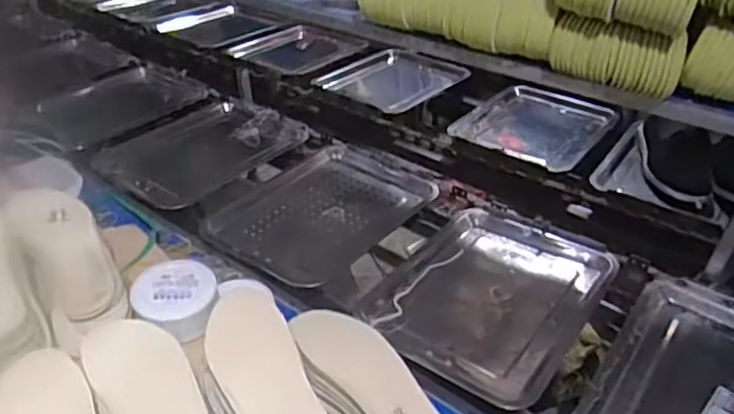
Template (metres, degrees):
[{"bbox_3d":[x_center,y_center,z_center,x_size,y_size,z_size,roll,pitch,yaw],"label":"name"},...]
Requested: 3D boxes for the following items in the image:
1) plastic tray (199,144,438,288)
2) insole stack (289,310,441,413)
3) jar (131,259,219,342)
[{"bbox_3d":[-0.082,-0.002,1.037,0.266,0.027,0.356,23,39,27],"label":"plastic tray"},{"bbox_3d":[0.010,0.218,0.664,0.106,0.076,0.262,-16,39,-25],"label":"insole stack"},{"bbox_3d":[-0.241,0.122,0.763,0.100,0.060,0.101,-8,36,-14],"label":"jar"}]

